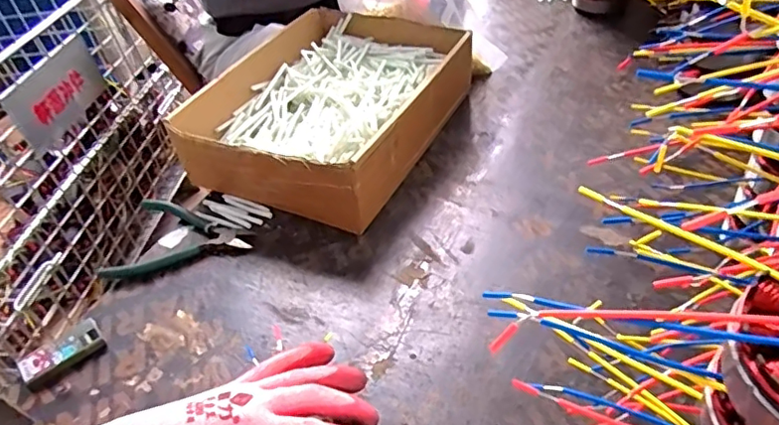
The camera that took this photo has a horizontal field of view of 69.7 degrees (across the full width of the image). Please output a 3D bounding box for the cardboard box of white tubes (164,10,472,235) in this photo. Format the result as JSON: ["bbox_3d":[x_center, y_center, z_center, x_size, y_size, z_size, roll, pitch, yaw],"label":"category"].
[{"bbox_3d":[-0.065,-0.128,0.685,0.241,0.097,0.321,16,47,25],"label":"cardboard box of white tubes"}]

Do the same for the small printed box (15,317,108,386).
[{"bbox_3d":[-0.289,0.124,0.494,0.067,0.018,0.030,-31,46,-24],"label":"small printed box"}]

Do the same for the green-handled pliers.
[{"bbox_3d":[-0.229,0.017,0.601,0.135,0.021,0.103,-15,42,-8],"label":"green-handled pliers"}]

